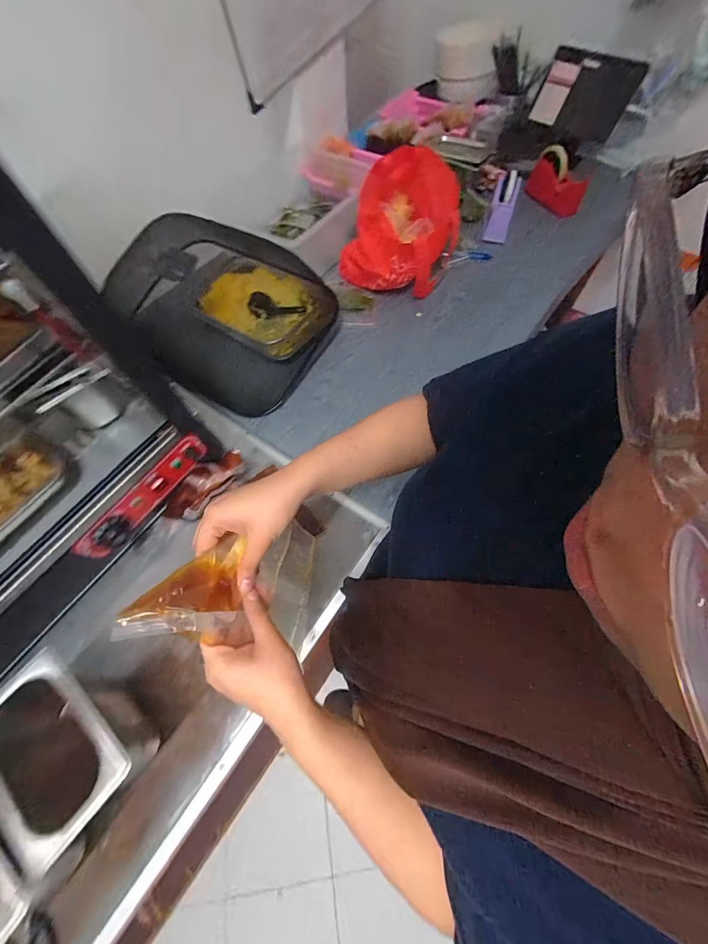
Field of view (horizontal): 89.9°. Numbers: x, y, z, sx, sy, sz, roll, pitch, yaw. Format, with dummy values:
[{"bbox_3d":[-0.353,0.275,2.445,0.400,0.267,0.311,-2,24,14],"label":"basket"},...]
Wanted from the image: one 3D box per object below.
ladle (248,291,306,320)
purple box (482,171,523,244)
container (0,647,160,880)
[{"bbox_3d":[-0.182,-0.383,0.824,0.132,0.036,0.044,10,64,8],"label":"ladle"},{"bbox_3d":[0.384,-0.684,0.919,0.067,0.151,0.023,7,26,-12],"label":"purple box"},{"bbox_3d":[-0.334,0.326,0.427,0.178,0.119,0.123,35,70,19],"label":"container"}]

